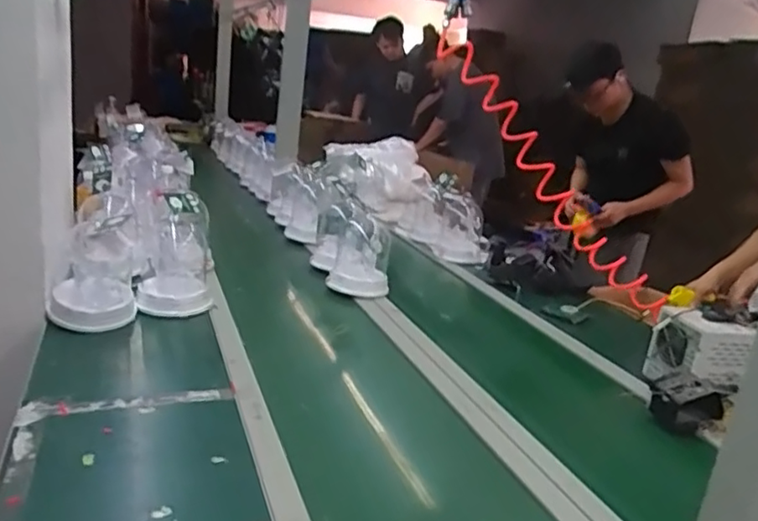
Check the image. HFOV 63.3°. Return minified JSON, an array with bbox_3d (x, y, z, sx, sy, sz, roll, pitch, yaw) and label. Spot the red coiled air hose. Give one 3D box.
[{"bbox_3d":[0.357,-0.159,1.275,0.753,0.072,0.084,49,9,-16],"label":"red coiled air hose"}]

